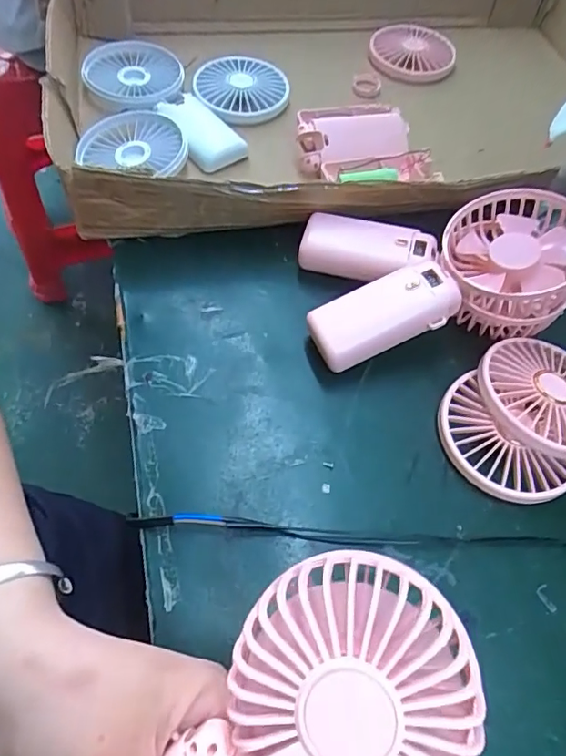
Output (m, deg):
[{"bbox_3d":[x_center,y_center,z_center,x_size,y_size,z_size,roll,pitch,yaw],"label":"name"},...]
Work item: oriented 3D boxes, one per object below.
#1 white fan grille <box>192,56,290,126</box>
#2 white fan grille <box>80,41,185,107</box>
[{"bbox_3d":[-0.038,-0.271,0.483,0.085,0.012,0.085,-1,58,-4],"label":"white fan grille"},{"bbox_3d":[-0.135,-0.275,0.477,0.085,0.018,0.093,-6,58,-7],"label":"white fan grille"}]

